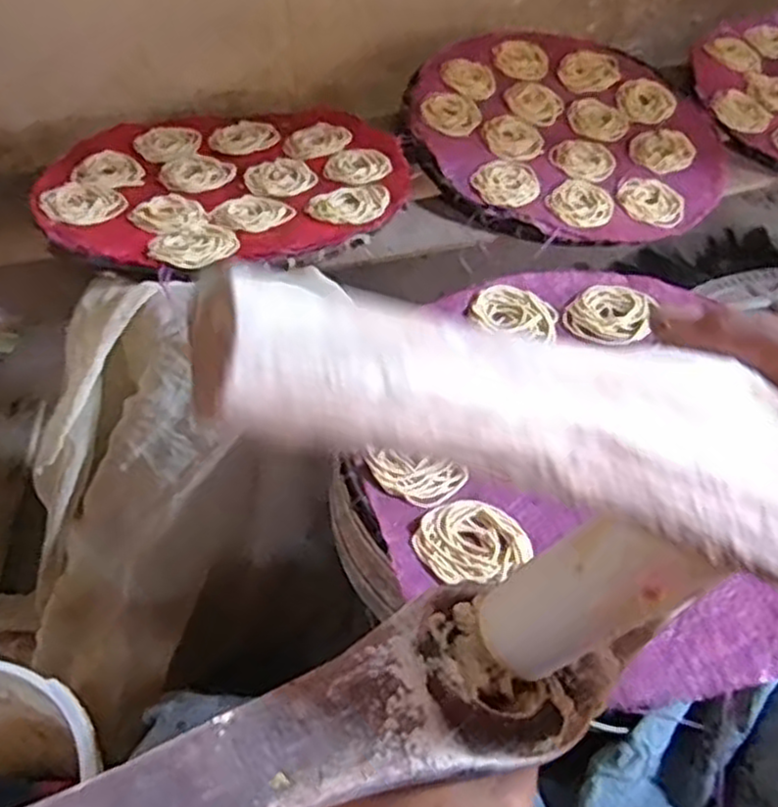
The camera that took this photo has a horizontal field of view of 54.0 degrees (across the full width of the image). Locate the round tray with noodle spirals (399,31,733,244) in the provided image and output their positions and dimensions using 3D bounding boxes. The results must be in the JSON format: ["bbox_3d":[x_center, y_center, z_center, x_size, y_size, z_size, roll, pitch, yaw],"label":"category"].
[{"bbox_3d":[0.197,-0.310,0.869,0.345,0.019,0.351,2,58,-3],"label":"round tray with noodle spirals"}]

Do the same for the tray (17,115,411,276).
[{"bbox_3d":[-0.156,-0.211,0.742,0.338,0.040,0.318,0,46,0],"label":"tray"}]

